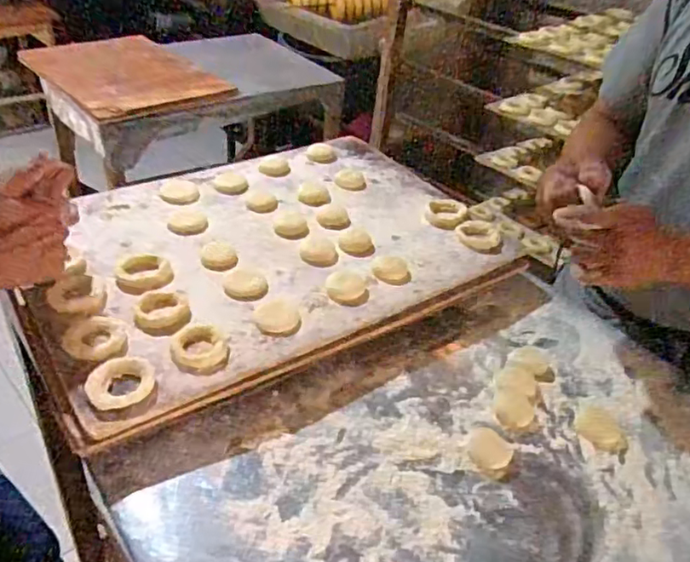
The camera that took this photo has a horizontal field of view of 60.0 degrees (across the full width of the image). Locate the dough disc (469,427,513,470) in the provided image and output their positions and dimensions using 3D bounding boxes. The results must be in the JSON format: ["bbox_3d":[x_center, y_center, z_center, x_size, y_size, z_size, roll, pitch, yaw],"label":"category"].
[{"bbox_3d":[0.149,0.171,0.611,0.044,0.004,0.049,20,39,18],"label":"dough disc"}]

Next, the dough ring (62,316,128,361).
[{"bbox_3d":[-0.255,0.059,0.612,0.058,0.012,0.058,4,37,-3],"label":"dough ring"}]

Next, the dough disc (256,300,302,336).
[{"bbox_3d":[-0.074,0.042,0.671,0.049,0.009,0.053,4,37,-3],"label":"dough disc"}]

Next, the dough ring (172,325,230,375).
[{"bbox_3d":[-0.149,0.072,0.619,0.055,0.018,0.058,4,37,-3],"label":"dough ring"}]

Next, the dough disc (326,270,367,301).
[{"bbox_3d":[0.002,0.007,0.719,0.046,0.014,0.048,4,37,-3],"label":"dough disc"}]

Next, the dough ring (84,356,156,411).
[{"bbox_3d":[-0.215,0.101,0.576,0.063,0.024,0.054,-14,42,-25],"label":"dough ring"}]

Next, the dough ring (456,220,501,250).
[{"bbox_3d":[0.185,-0.064,0.827,0.059,0.016,0.059,4,37,-3],"label":"dough ring"}]

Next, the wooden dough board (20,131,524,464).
[{"bbox_3d":[-0.105,-0.053,0.789,0.582,0.033,0.413,-19,44,-30],"label":"wooden dough board"}]

